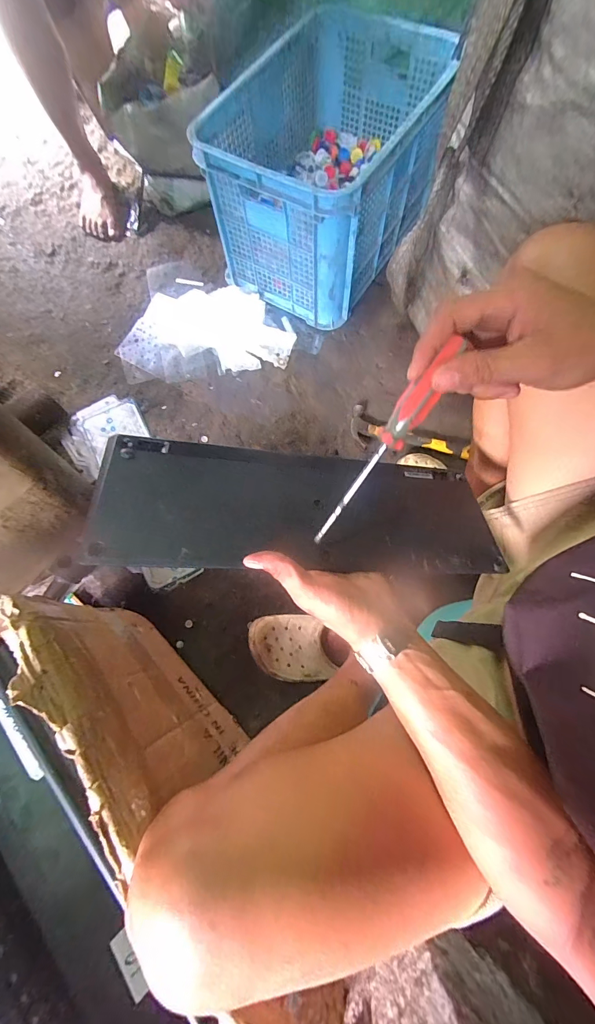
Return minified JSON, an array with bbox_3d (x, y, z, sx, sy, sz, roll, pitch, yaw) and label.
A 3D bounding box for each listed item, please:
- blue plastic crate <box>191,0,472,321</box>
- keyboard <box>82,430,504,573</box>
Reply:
[{"bbox_3d":[0.077,-0.773,0.875,0.381,0.371,0.528,30,76,10],"label":"blue plastic crate"},{"bbox_3d":[0.018,-0.007,0.374,0.400,0.017,0.131,4,60,-14],"label":"keyboard"}]

